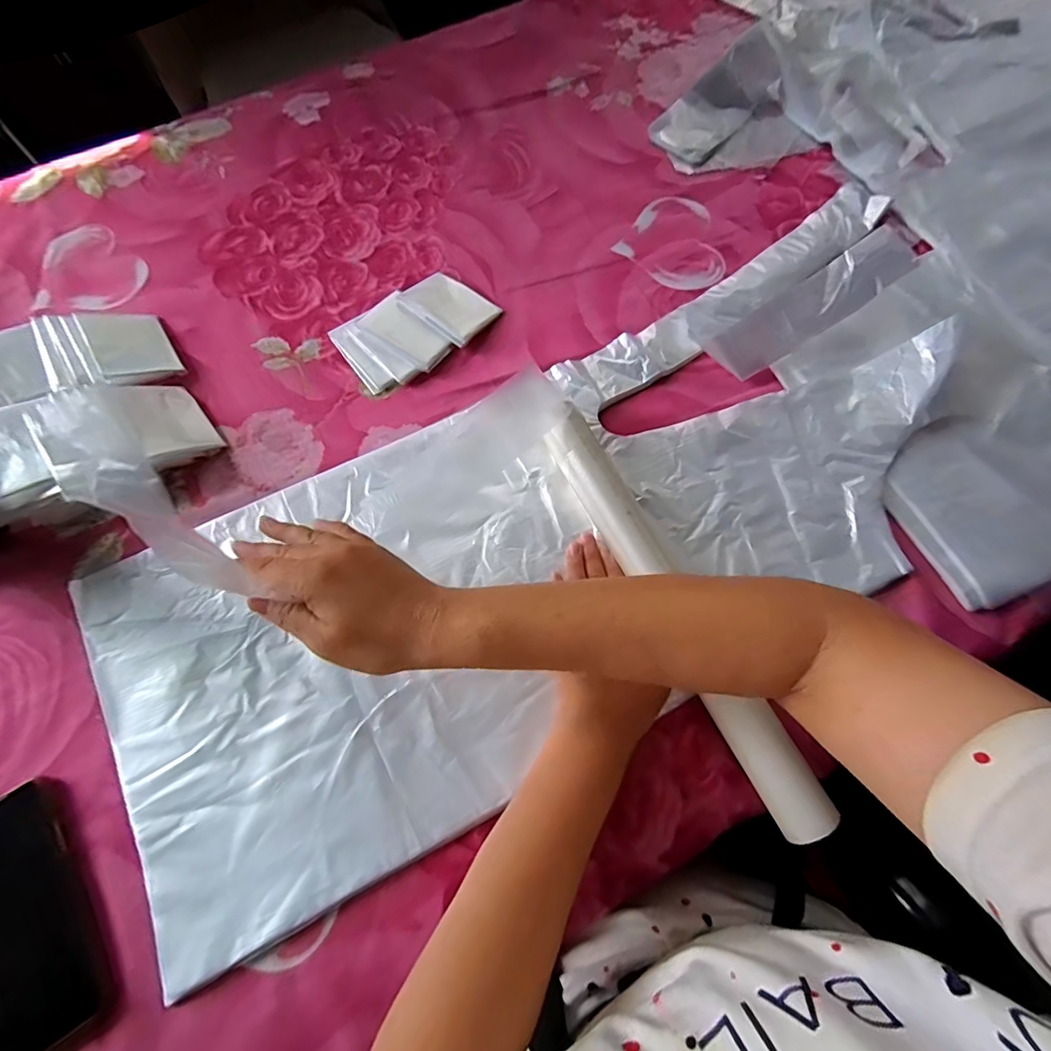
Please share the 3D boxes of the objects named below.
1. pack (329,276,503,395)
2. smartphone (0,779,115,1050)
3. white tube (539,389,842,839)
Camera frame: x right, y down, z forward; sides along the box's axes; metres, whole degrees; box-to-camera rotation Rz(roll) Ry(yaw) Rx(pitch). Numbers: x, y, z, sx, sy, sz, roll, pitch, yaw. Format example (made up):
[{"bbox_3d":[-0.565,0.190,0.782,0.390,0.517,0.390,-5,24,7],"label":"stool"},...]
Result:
[{"bbox_3d":[-0.107,-0.198,0.485,0.151,0.015,0.090,-34,74,-12],"label":"pack"},{"bbox_3d":[-0.349,0.272,0.332,0.083,0.013,0.161,-31,74,-12],"label":"smartphone"},{"bbox_3d":[0.108,0.052,0.370,0.034,0.027,0.354,-26,73,-10],"label":"white tube"}]

